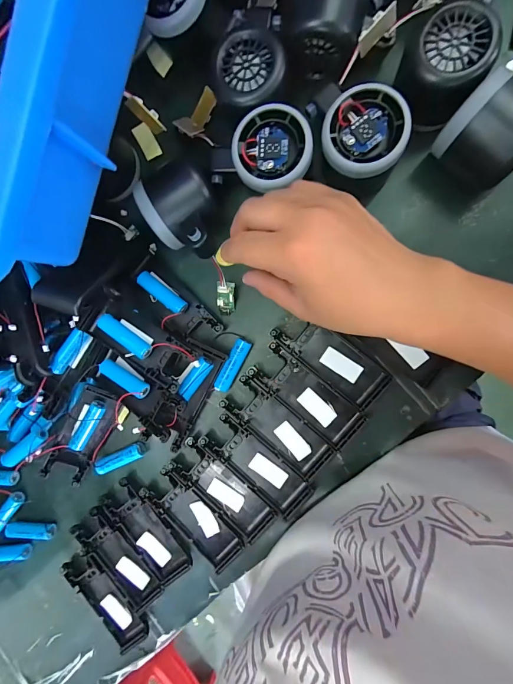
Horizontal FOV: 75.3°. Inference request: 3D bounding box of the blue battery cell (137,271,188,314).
[{"bbox_3d":[-0.085,-0.044,0.300,0.049,0.012,0.014,39,98,4],"label":"blue battery cell"}]

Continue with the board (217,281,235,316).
[{"bbox_3d":[-0.026,-0.038,0.293,0.015,0.010,0.033,8,131,7],"label":"board"}]

